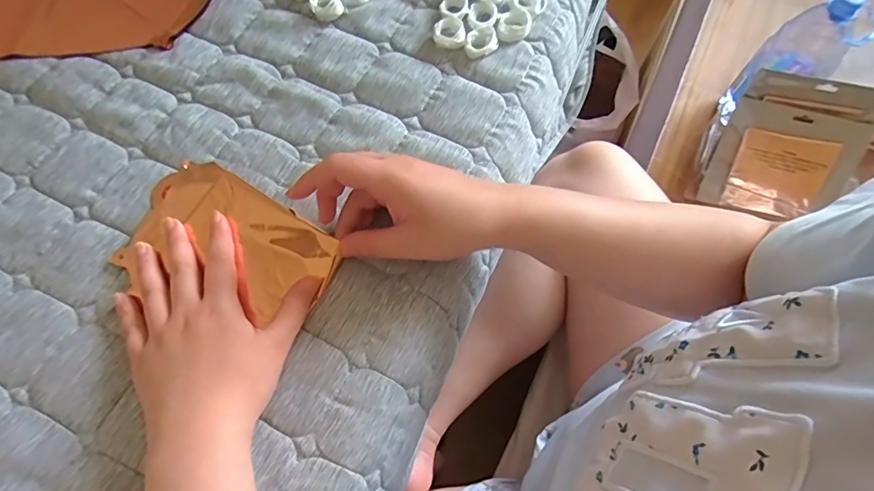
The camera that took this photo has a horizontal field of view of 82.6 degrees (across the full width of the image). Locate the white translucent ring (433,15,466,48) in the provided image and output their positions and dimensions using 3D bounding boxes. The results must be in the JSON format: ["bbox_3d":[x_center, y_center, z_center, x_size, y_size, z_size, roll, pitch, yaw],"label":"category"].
[{"bbox_3d":[0.012,-0.196,0.458,0.029,0.015,0.031,0,68,0],"label":"white translucent ring"}]

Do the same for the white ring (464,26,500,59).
[{"bbox_3d":[0.041,-0.187,0.455,0.031,0.009,0.030,0,68,0],"label":"white ring"}]

